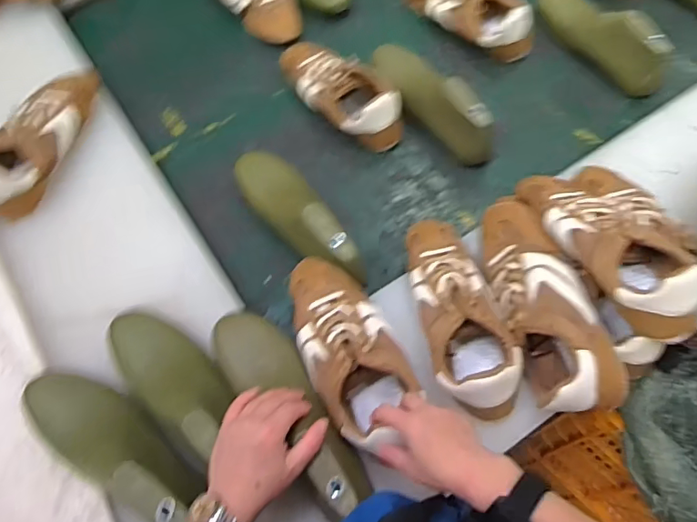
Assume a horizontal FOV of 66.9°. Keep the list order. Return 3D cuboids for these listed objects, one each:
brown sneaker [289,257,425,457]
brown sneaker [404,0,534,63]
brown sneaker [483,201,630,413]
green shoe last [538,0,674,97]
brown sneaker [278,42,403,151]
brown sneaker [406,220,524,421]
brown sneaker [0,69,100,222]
[{"bbox_3d":[0.000,0.097,0.622,0.106,0.079,0.239,-20,59,-8],"label":"brown sneaker"},{"bbox_3d":[0.206,-0.446,0.926,0.262,0.079,0.101,40,72,18],"label":"brown sneaker"},{"bbox_3d":[0.224,0.032,0.615,0.096,0.090,0.276,-11,65,-4],"label":"brown sneaker"},{"bbox_3d":[0.416,-0.386,0.875,0.067,0.079,0.268,-33,68,-13],"label":"green shoe last"},{"bbox_3d":[-0.019,-0.288,0.851,0.104,0.059,0.268,-36,69,-14],"label":"brown sneaker"},{"bbox_3d":[0.129,0.051,0.632,0.096,0.085,0.242,-11,65,-3],"label":"brown sneaker"},{"bbox_3d":[-0.448,-0.182,0.767,0.079,0.063,0.269,13,66,8],"label":"brown sneaker"}]

